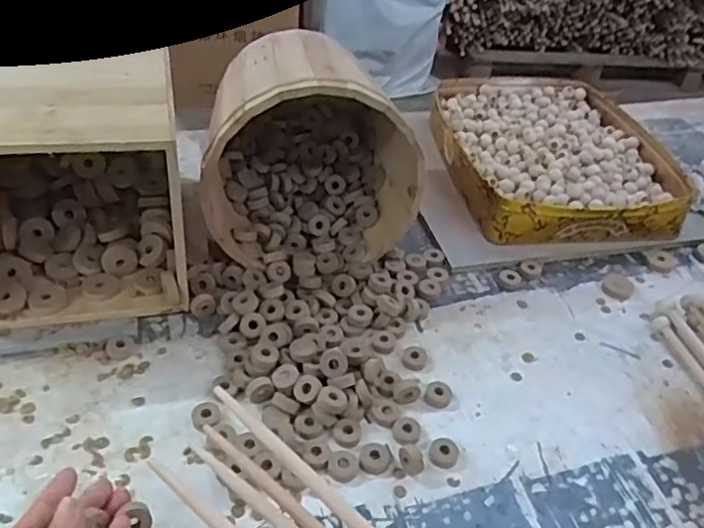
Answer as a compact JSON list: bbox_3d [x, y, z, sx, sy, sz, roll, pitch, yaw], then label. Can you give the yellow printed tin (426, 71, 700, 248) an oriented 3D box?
[{"bbox_3d":[0.284,-0.160,0.932,0.300,0.075,0.379,-1,40,-10],"label":"yellow printed tin"}]

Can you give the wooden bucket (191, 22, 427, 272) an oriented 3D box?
[{"bbox_3d":[-0.038,-0.134,0.727,0.224,0.218,0.220,5,39,-4],"label":"wooden bucket"}]

